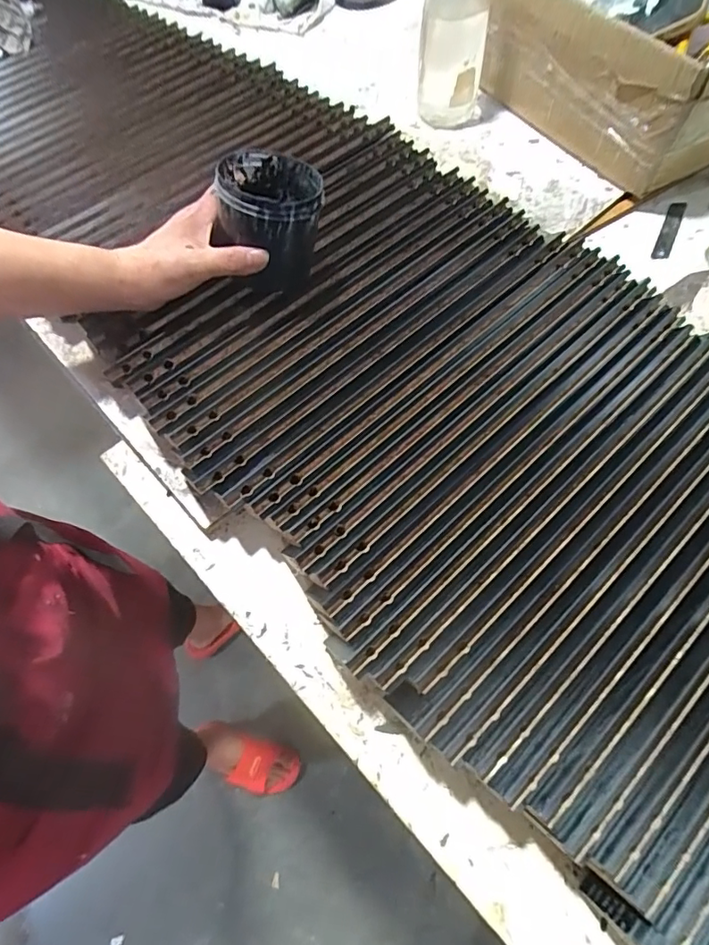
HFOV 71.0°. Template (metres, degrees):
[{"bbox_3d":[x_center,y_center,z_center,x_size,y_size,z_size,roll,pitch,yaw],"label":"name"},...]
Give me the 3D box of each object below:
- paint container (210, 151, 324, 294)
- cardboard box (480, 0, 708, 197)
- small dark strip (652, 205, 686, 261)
[{"bbox_3d":[-0.068,-0.211,0.414,0.080,0.089,0.086,-3,64,0],"label":"paint container"},{"bbox_3d":[0.308,-0.465,0.543,0.241,0.125,0.291,-31,67,-13],"label":"cardboard box"},{"bbox_3d":[0.336,-0.259,0.530,0.017,0.008,0.090,24,68,15],"label":"small dark strip"}]

